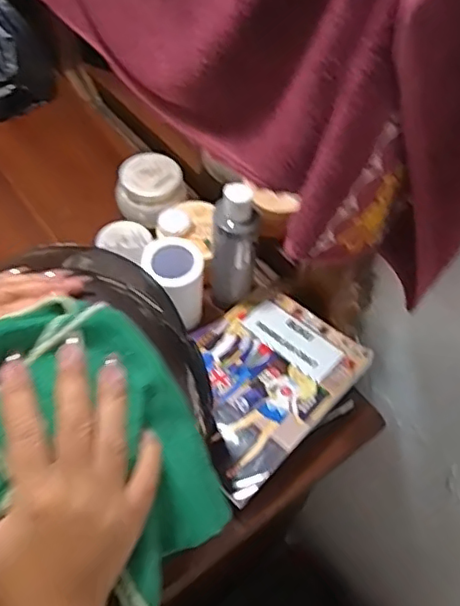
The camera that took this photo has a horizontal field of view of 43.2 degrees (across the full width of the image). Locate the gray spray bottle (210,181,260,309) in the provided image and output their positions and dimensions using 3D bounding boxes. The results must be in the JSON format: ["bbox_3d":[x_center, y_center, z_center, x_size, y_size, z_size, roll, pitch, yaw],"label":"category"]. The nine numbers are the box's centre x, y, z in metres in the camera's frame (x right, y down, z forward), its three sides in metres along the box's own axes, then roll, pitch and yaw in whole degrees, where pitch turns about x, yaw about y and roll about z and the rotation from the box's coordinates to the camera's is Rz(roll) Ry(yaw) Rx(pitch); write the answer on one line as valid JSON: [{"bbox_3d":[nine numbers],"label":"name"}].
[{"bbox_3d":[0.005,-0.062,0.625,0.047,0.144,0.040,8,55,1],"label":"gray spray bottle"}]

